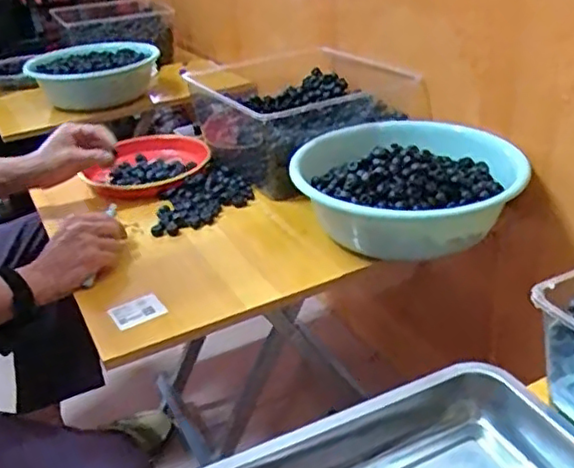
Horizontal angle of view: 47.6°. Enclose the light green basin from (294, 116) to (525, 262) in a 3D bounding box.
[{"bbox_3d":[0.156,-0.052,0.876,0.298,0.104,0.243,11,33,26],"label":"light green basin"}]

